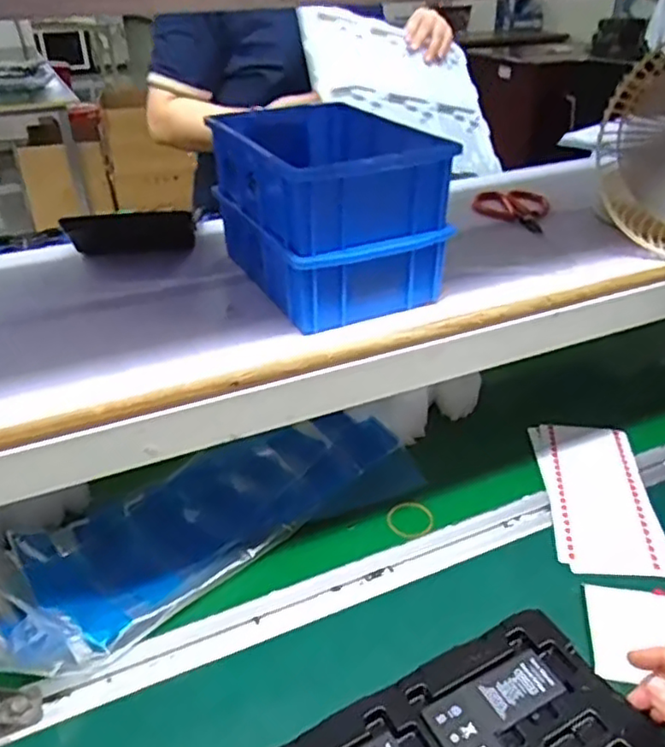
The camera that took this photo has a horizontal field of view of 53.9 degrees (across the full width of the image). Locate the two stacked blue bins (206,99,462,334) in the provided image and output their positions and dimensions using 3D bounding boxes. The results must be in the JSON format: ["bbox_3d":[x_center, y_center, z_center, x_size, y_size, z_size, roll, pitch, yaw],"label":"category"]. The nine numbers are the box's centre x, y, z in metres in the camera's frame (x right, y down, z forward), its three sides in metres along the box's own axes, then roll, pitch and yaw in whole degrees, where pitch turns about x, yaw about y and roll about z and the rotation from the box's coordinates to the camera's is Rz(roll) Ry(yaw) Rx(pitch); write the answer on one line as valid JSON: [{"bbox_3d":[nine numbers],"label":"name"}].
[{"bbox_3d":[-0.005,-0.135,0.538,0.131,0.122,0.197,-15,35,-22],"label":"two stacked blue bins"}]

